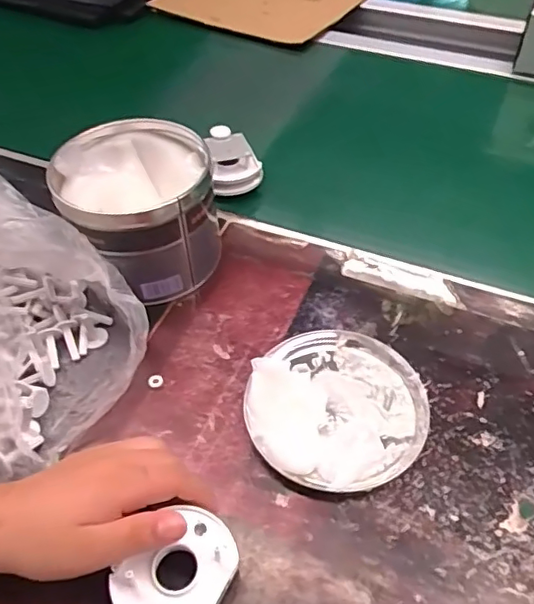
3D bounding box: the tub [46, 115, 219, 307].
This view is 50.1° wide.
[{"bbox_3d":[-0.109,-0.077,0.498,0.123,0.105,0.131,-1,48,1],"label":"tub"}]

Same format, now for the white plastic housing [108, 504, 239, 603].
[{"bbox_3d":[-0.051,0.153,0.325,0.060,0.016,0.071,14,50,15],"label":"white plastic housing"}]

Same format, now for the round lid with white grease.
[{"bbox_3d":[0.051,0.069,0.414,0.124,0.027,0.129,-1,48,1],"label":"round lid with white grease"}]

